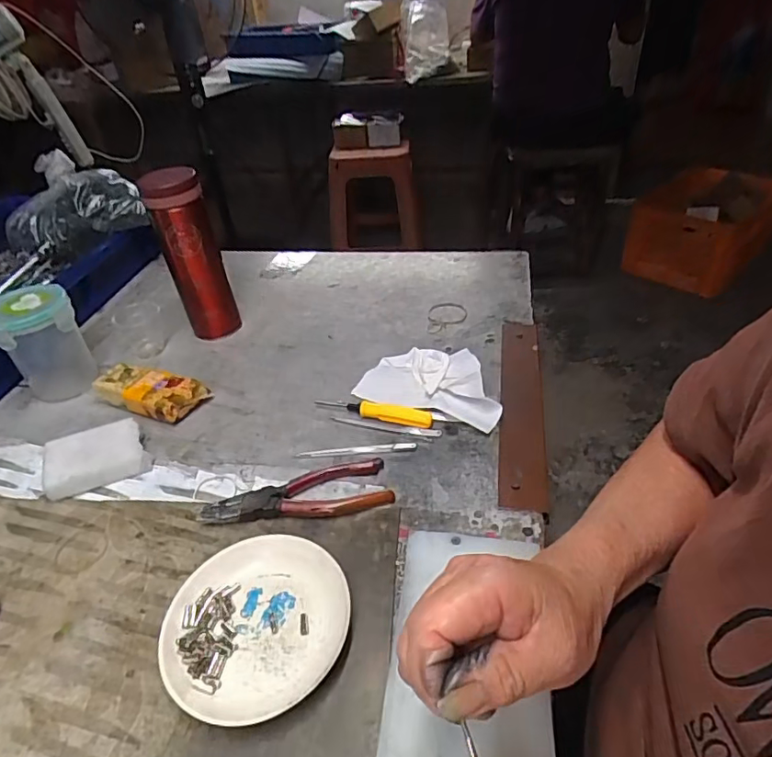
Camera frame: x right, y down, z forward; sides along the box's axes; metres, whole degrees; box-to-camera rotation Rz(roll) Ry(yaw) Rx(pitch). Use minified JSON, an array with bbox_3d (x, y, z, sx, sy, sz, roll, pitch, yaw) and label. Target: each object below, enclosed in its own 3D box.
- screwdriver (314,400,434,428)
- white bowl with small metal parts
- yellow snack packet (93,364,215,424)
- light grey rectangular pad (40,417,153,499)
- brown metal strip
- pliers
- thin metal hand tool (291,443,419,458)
[{"bbox_3d":[-0.012,0.029,0.512,0.116,0.014,0.016,10,41,19],"label":"screwdriver"},{"bbox_3d":[-0.083,0.159,0.347,0.117,0.020,0.112,-4,38,3],"label":"white bowl with small metal parts"},{"bbox_3d":[-0.242,0.014,0.552,0.105,0.034,0.049,12,42,21],"label":"yellow snack packet"},{"bbox_3d":[-0.261,0.071,0.482,0.082,0.026,0.056,-19,40,-16],"label":"light grey rectangular pad"},{"bbox_3d":[0.131,0.021,0.514,0.041,0.010,0.259,3,39,11],"label":"brown metal strip"},{"bbox_3d":[-0.071,0.099,0.432,0.147,0.014,0.051,-15,39,-11],"label":"pliers"},{"bbox_3d":[-0.027,0.064,0.480,0.108,0.004,0.010,-4,38,3],"label":"thin metal hand tool"}]

